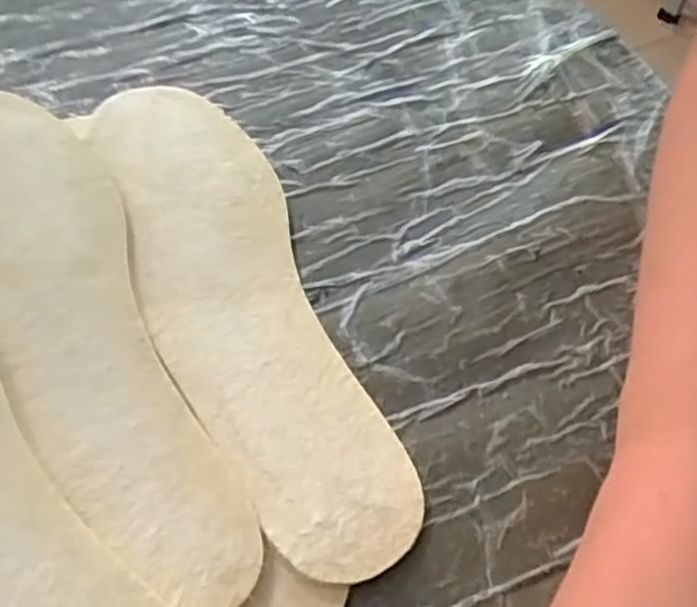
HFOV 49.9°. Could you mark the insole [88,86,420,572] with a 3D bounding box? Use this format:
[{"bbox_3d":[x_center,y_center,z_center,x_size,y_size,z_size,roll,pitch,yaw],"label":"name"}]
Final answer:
[{"bbox_3d":[-0.050,-0.007,0.332,0.077,0.005,0.260,-13,59,-21],"label":"insole"}]

